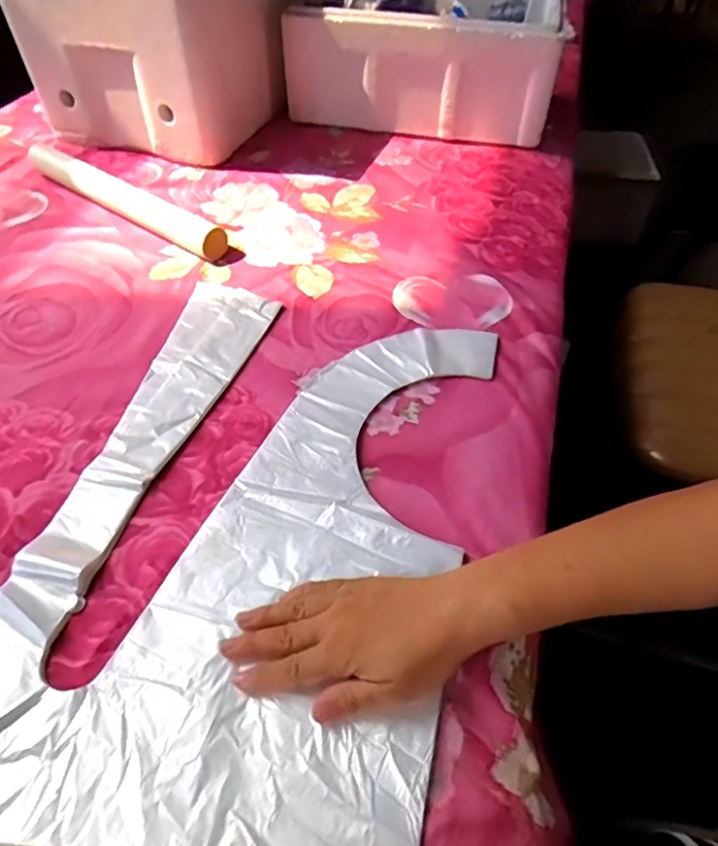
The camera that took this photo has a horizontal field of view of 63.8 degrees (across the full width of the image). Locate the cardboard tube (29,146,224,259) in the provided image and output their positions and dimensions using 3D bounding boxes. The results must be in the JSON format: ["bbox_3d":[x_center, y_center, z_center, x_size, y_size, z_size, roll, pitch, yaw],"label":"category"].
[{"bbox_3d":[-0.307,-0.287,0.732,0.353,0.036,0.034,29,55,21],"label":"cardboard tube"}]

